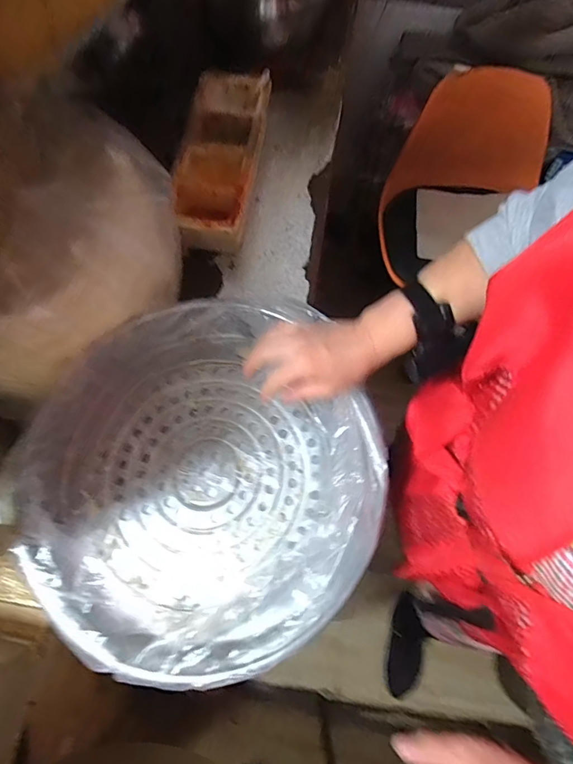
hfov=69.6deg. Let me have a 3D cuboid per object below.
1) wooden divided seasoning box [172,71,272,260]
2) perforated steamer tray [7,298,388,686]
[{"bbox_3d":[-0.106,-0.351,0.670,0.116,0.087,0.292,7,71,1],"label":"wooden divided seasoning box"},{"bbox_3d":[-0.091,0.100,0.486,0.400,0.127,0.393,-33,75,-12],"label":"perforated steamer tray"}]

